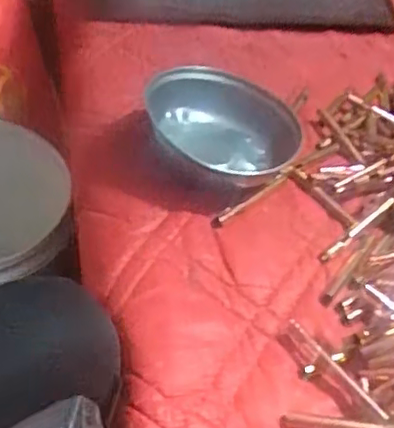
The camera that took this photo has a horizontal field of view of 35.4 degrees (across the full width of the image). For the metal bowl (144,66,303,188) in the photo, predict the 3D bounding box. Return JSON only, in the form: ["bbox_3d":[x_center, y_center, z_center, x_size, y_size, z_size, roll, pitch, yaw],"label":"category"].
[{"bbox_3d":[0.015,-0.072,0.550,0.128,0.057,0.135,6,44,-6],"label":"metal bowl"}]

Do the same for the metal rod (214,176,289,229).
[{"bbox_3d":[0.045,-0.012,0.522,0.086,0.011,0.009,-30,58,-35],"label":"metal rod"}]

